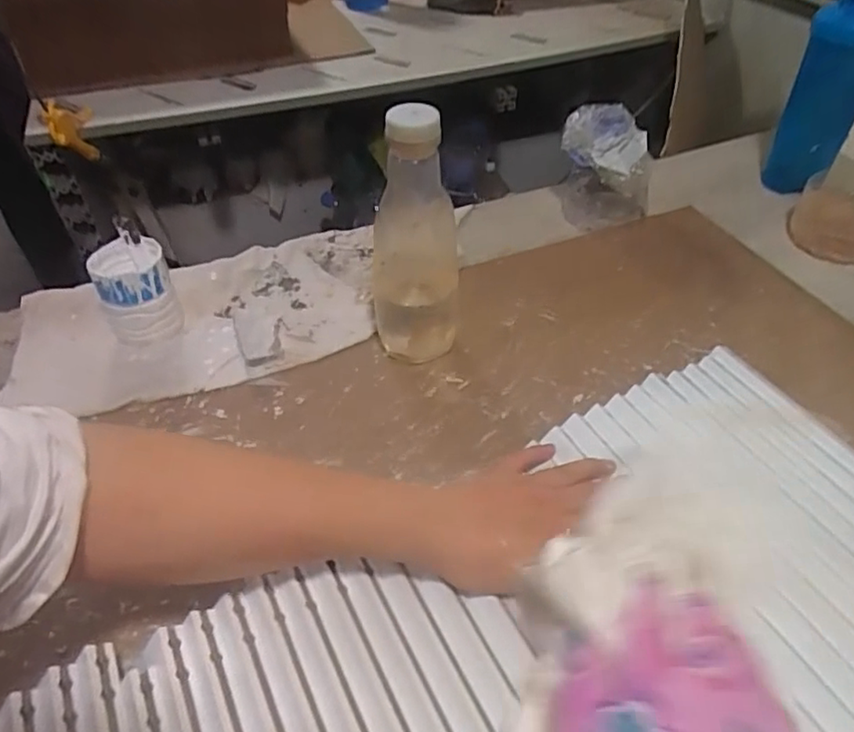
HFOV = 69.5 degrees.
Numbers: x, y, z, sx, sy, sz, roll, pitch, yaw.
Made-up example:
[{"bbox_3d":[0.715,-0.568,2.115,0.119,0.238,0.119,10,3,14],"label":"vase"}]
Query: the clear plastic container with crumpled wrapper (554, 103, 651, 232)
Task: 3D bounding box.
[{"bbox_3d":[0.210,-0.235,0.723,0.109,0.125,0.088,12,47,13],"label":"clear plastic container with crumpled wrapper"}]

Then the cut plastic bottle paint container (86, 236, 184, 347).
[{"bbox_3d":[-0.284,-0.075,0.600,0.066,0.083,0.077,-25,50,-21],"label":"cut plastic bottle paint container"}]

